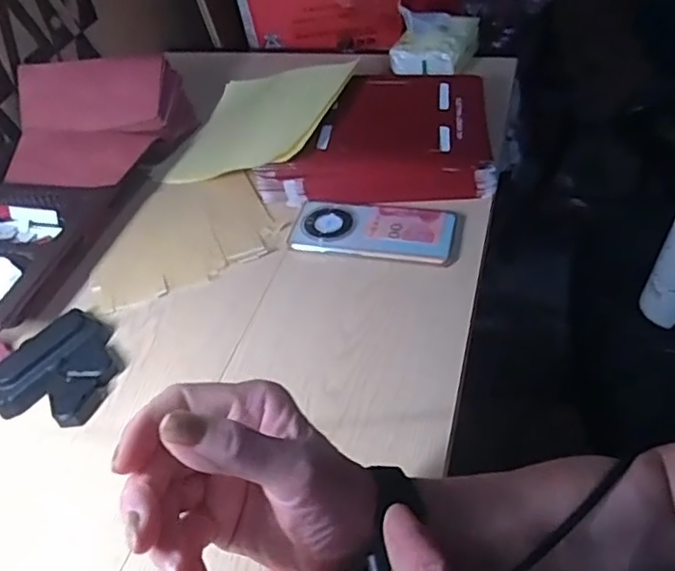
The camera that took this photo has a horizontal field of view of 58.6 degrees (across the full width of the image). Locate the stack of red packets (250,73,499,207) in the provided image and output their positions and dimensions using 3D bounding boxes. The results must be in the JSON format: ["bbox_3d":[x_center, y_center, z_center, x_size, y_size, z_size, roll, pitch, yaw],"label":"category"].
[{"bbox_3d":[0.047,-0.180,0.726,0.258,0.060,0.219,0,44,3],"label":"stack of red packets"}]

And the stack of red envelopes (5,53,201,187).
[{"bbox_3d":[-0.299,-0.189,0.714,0.194,0.103,0.186,8,45,10],"label":"stack of red envelopes"}]

